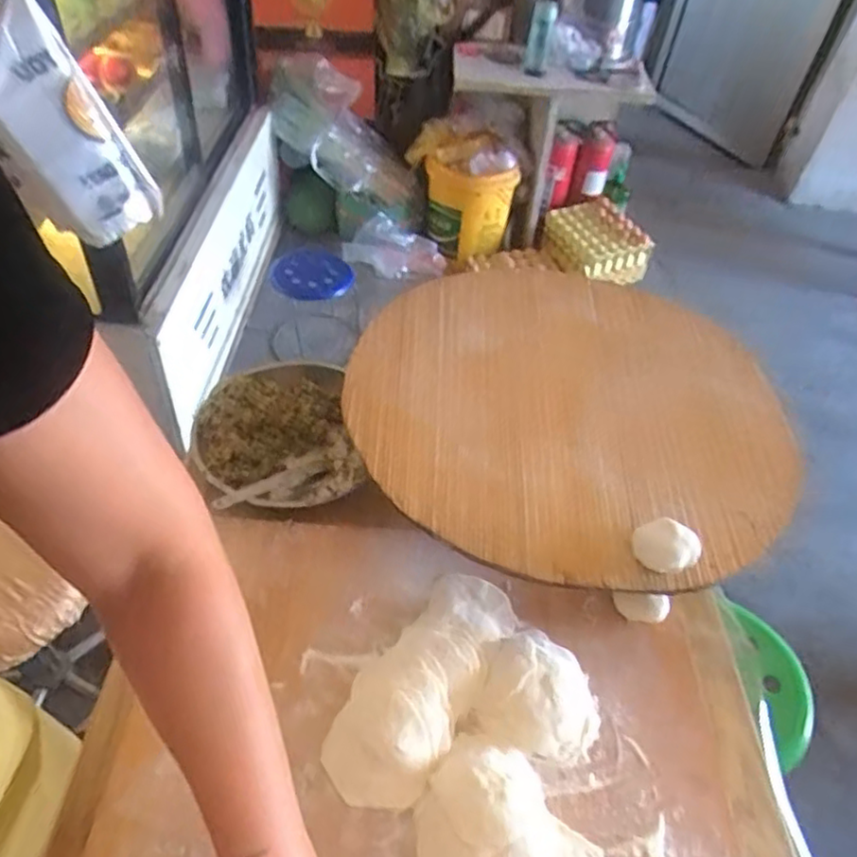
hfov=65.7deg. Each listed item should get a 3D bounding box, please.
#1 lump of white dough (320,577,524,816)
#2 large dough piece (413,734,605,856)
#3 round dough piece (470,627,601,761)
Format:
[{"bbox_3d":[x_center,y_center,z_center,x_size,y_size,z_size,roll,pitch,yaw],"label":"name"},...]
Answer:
[{"bbox_3d":[-0.002,0.213,0.581,0.093,0.033,0.222,27,50,18],"label":"lump of white dough"},{"bbox_3d":[0.057,0.309,0.493,0.115,0.040,0.153,-27,55,-27],"label":"large dough piece"},{"bbox_3d":[0.102,0.226,0.576,0.098,0.035,0.103,3,47,-3],"label":"round dough piece"}]

